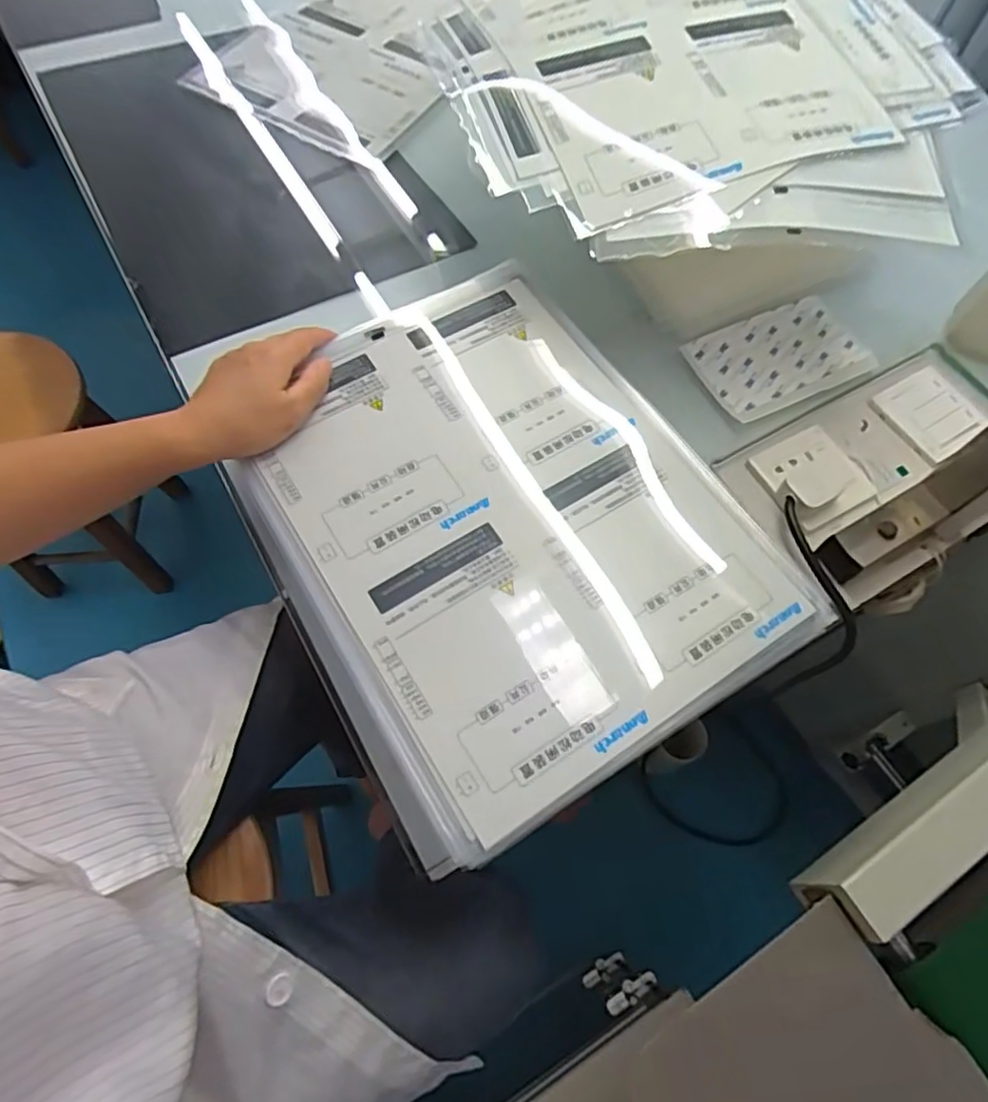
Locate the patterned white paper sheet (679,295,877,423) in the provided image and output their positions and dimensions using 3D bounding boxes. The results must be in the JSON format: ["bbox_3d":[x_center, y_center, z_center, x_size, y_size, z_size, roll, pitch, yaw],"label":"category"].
[{"bbox_3d":[0.280,-0.188,0.640,0.168,0.005,0.103,-23,67,-13],"label":"patterned white paper sheet"}]

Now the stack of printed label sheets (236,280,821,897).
[{"bbox_3d":[0.000,-0.028,0.484,0.307,0.034,0.392,-28,69,-16],"label":"stack of printed label sheets"}]

